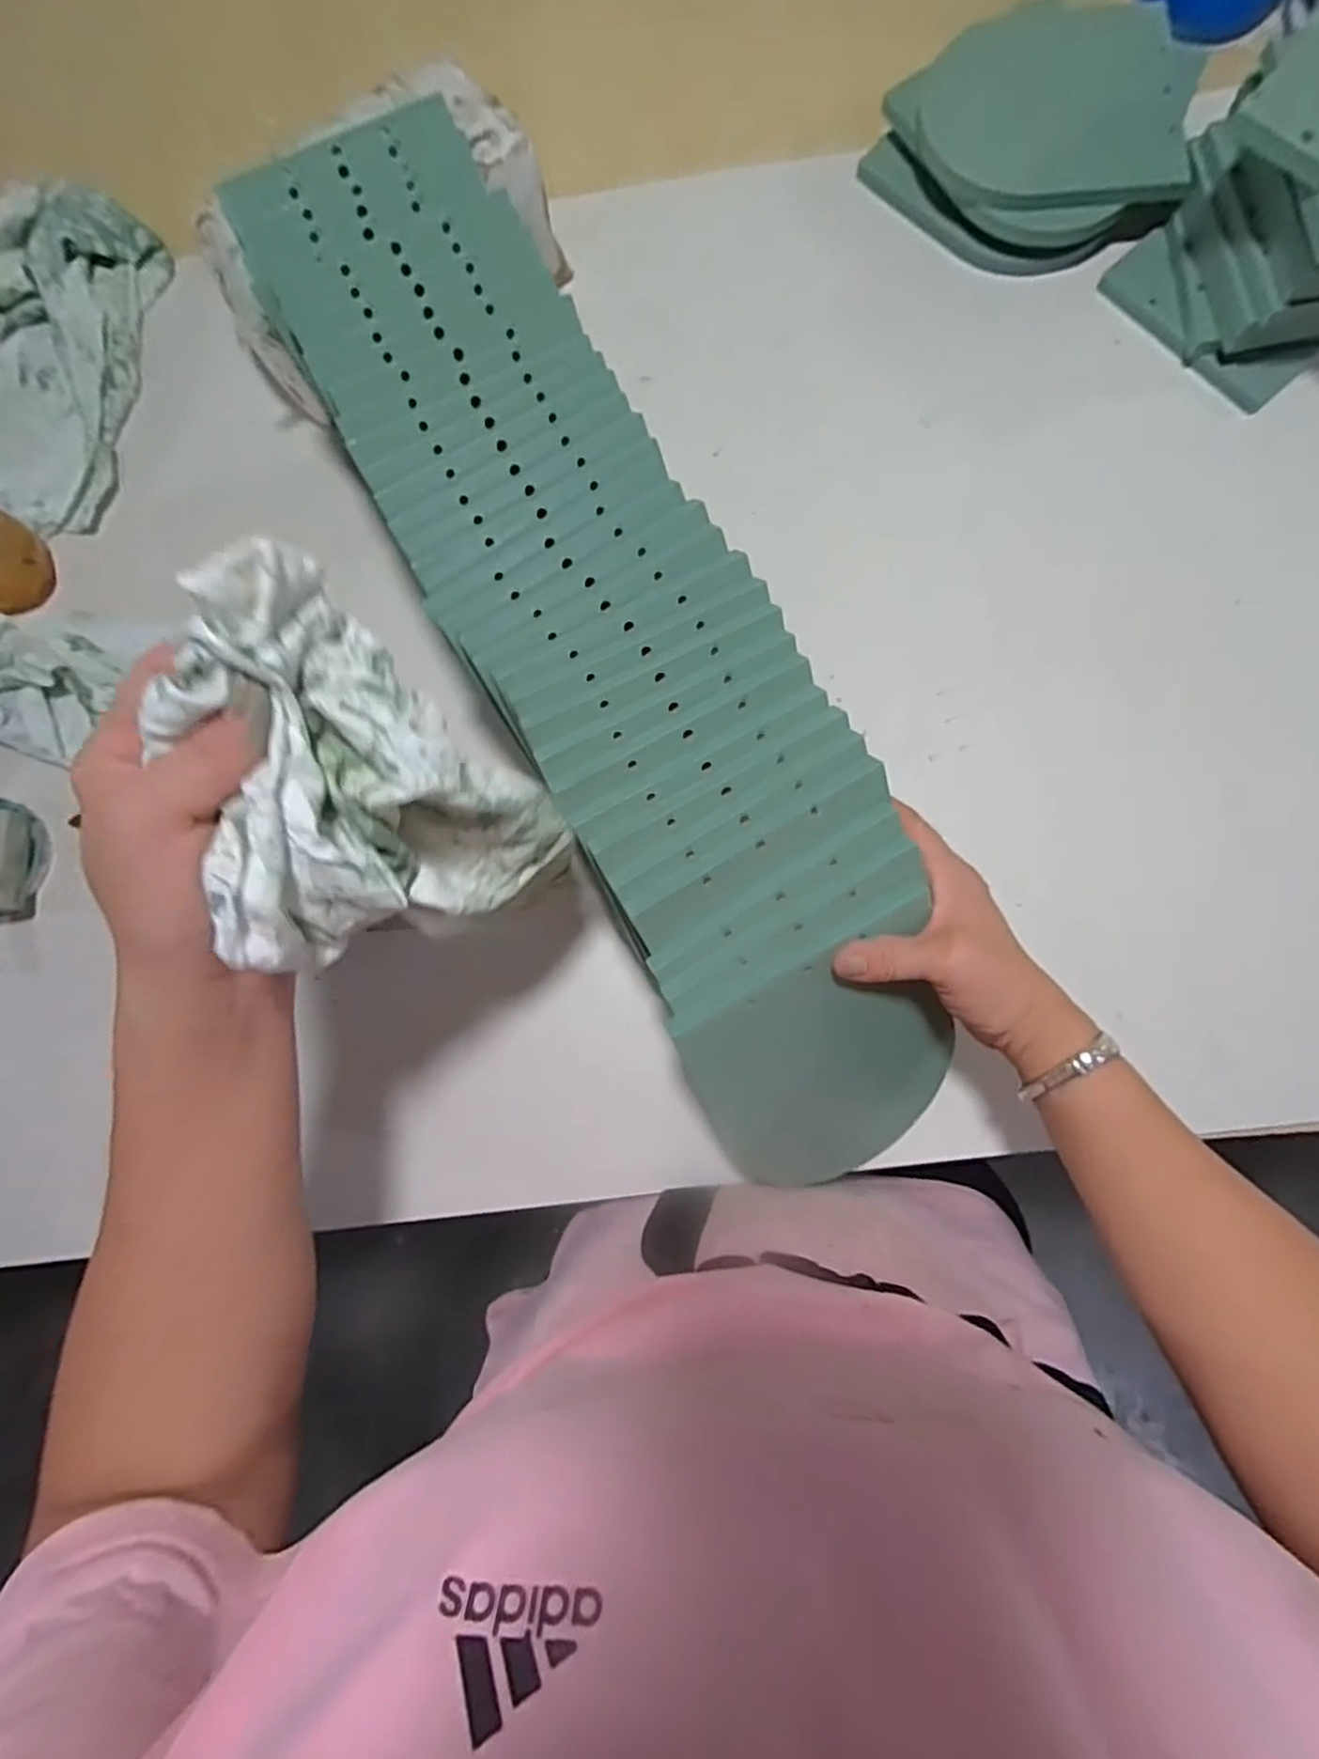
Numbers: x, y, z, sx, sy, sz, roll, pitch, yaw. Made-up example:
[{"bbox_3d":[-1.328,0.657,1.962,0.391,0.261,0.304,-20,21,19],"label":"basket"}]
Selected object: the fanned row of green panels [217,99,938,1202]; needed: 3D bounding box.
[{"bbox_3d":[-0.025,-0.134,0.405,0.153,0.105,0.655,-29,87,-1],"label":"fanned row of green panels"}]

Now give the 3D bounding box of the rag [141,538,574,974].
[{"bbox_3d":[-0.112,-0.032,0.266,0.099,0.128,0.096,-38,82,-2],"label":"rag"}]

